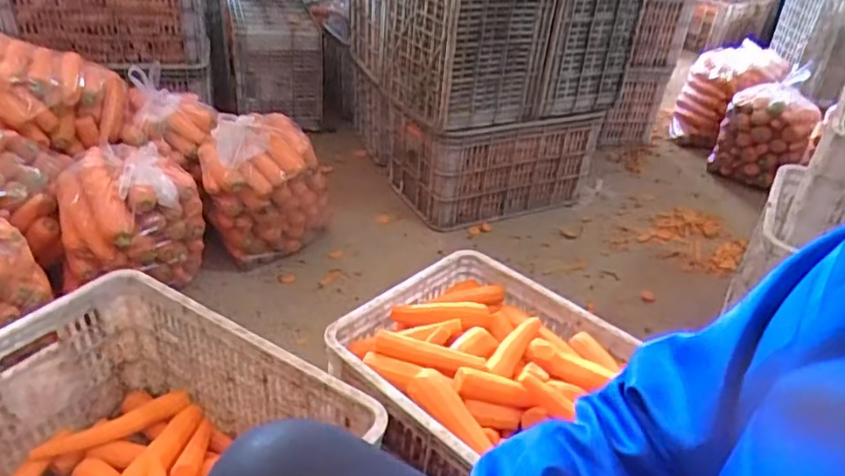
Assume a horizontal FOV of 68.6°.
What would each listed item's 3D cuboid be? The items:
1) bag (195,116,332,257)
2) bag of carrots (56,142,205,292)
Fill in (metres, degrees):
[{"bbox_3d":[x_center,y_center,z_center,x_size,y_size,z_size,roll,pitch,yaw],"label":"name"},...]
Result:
[{"bbox_3d":[-0.366,-0.111,1.458,0.280,0.302,0.231,0,33,-10],"label":"bag"},{"bbox_3d":[-0.594,-0.038,1.271,0.267,0.240,0.214,-9,36,-22],"label":"bag of carrots"}]

